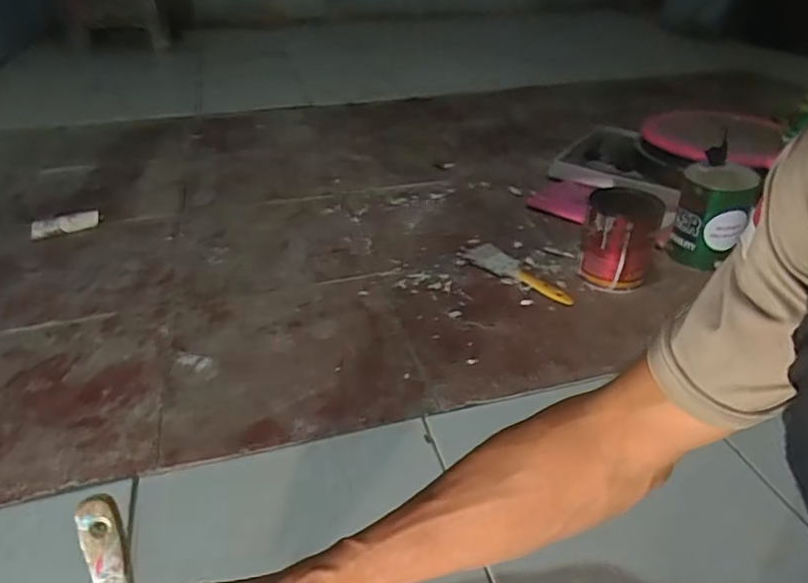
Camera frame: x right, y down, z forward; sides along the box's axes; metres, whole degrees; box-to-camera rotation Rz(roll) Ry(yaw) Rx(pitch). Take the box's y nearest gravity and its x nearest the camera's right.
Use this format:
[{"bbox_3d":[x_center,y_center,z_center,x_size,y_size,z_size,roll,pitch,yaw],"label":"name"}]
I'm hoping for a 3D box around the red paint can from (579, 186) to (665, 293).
[{"bbox_3d":[0.316,-0.075,0.848,0.102,0.130,0.087,15,37,21],"label":"red paint can"}]

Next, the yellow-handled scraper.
[{"bbox_3d":[0.176,-0.026,0.883,0.054,0.012,0.191,-24,41,-31],"label":"yellow-handled scraper"}]

